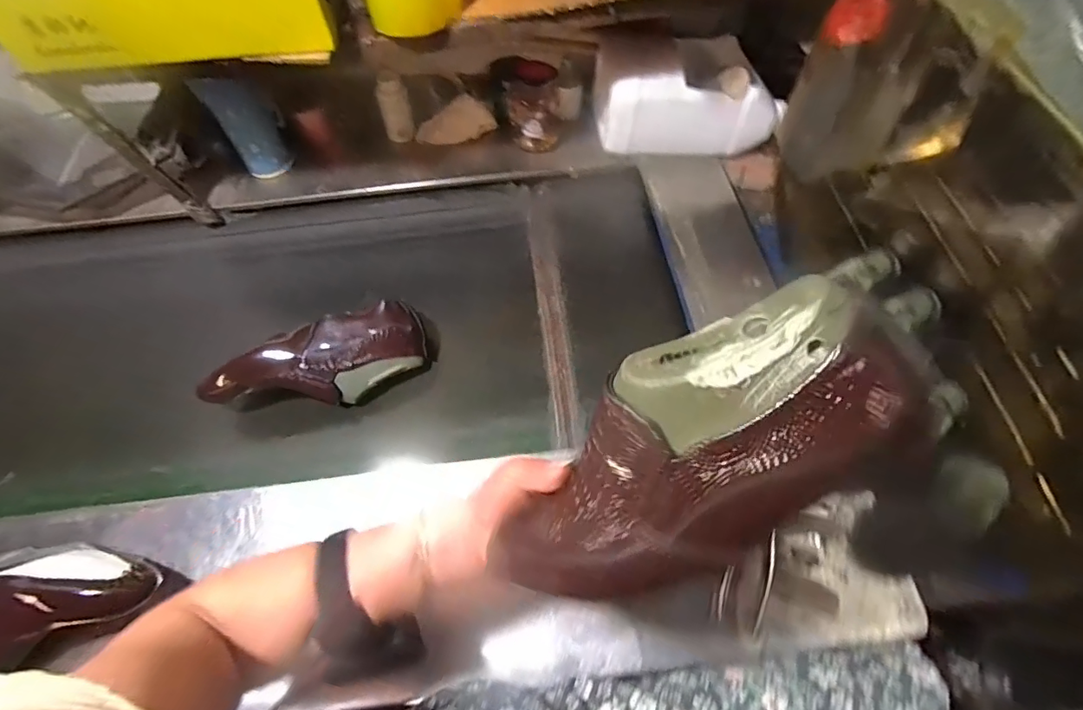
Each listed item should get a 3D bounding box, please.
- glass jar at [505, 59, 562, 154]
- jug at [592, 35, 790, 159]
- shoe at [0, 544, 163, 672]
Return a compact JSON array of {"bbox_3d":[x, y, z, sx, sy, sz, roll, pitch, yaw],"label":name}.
[{"bbox_3d":[-0.011,-0.399,0.810,0.083,0.130,0.082,0,63,1],"label":"glass jar"},{"bbox_3d":[0.229,-0.425,0.818,0.272,0.126,0.176,0,63,1],"label":"jug"},{"bbox_3d":[-0.486,0.231,0.465,0.246,0.091,0.106,0,63,1],"label":"shoe"}]

